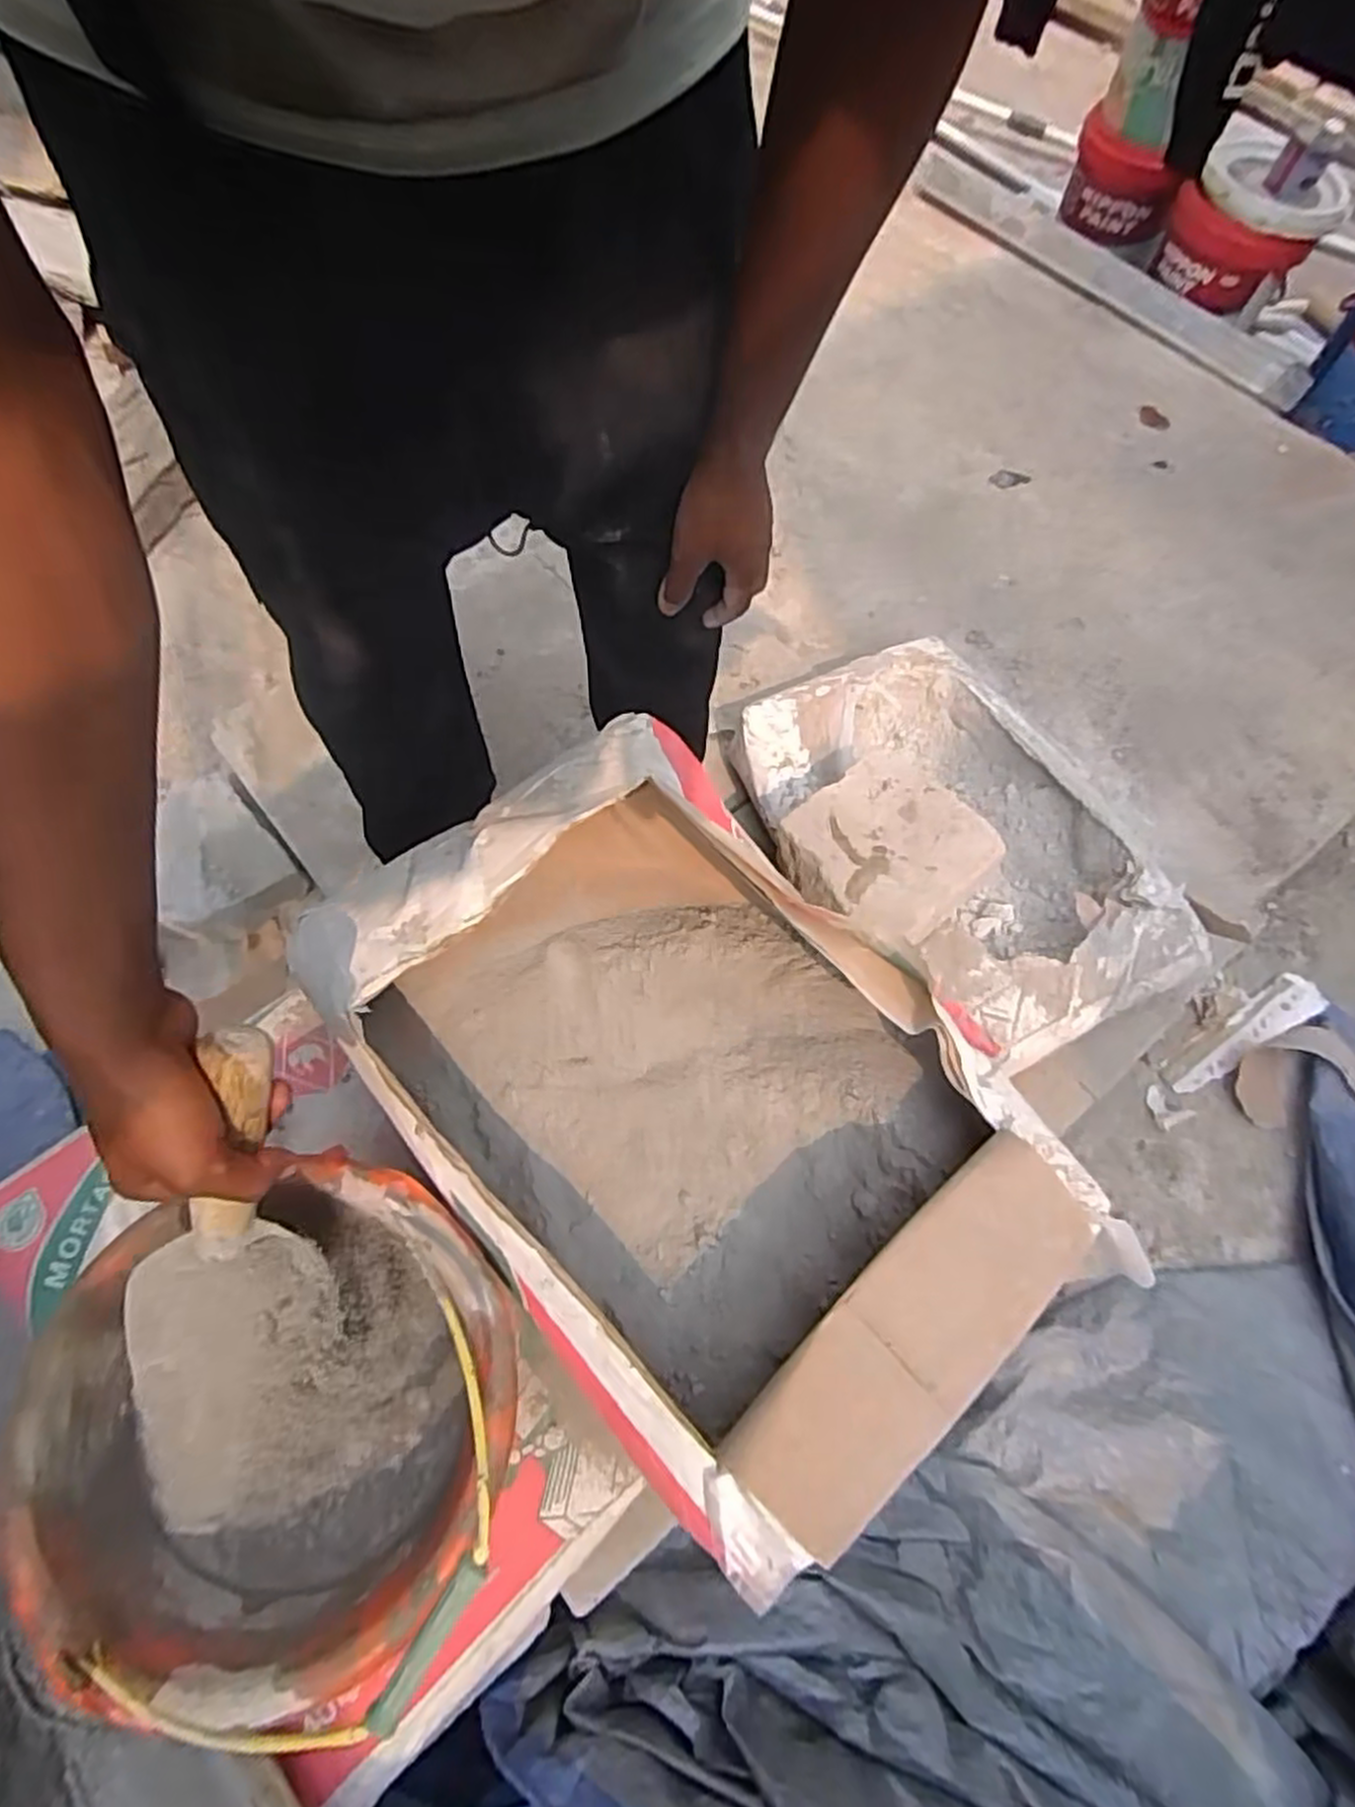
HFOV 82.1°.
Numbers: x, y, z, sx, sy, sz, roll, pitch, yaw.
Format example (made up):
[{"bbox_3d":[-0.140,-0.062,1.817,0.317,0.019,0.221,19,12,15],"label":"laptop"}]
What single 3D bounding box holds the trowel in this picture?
[{"bbox_3d":[-0.246,0.205,0.444,0.104,0.086,0.329,16,110,5],"label":"trowel"}]

